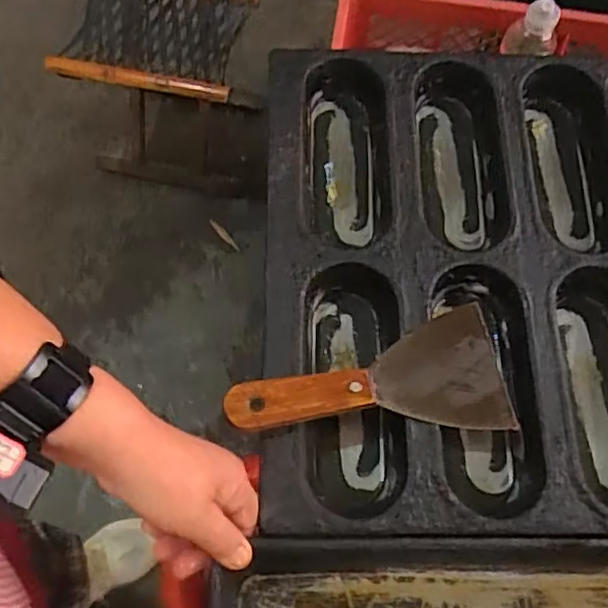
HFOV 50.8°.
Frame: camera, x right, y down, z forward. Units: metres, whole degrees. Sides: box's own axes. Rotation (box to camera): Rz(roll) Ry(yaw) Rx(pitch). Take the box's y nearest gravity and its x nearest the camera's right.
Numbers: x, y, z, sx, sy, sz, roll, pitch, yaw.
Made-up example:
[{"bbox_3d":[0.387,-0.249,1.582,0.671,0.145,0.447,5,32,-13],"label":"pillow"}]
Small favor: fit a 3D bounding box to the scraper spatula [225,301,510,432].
[{"bbox_3d":[0.047,0.060,0.443,0.195,0.022,0.084,-13,70,-7],"label":"scraper spatula"}]

